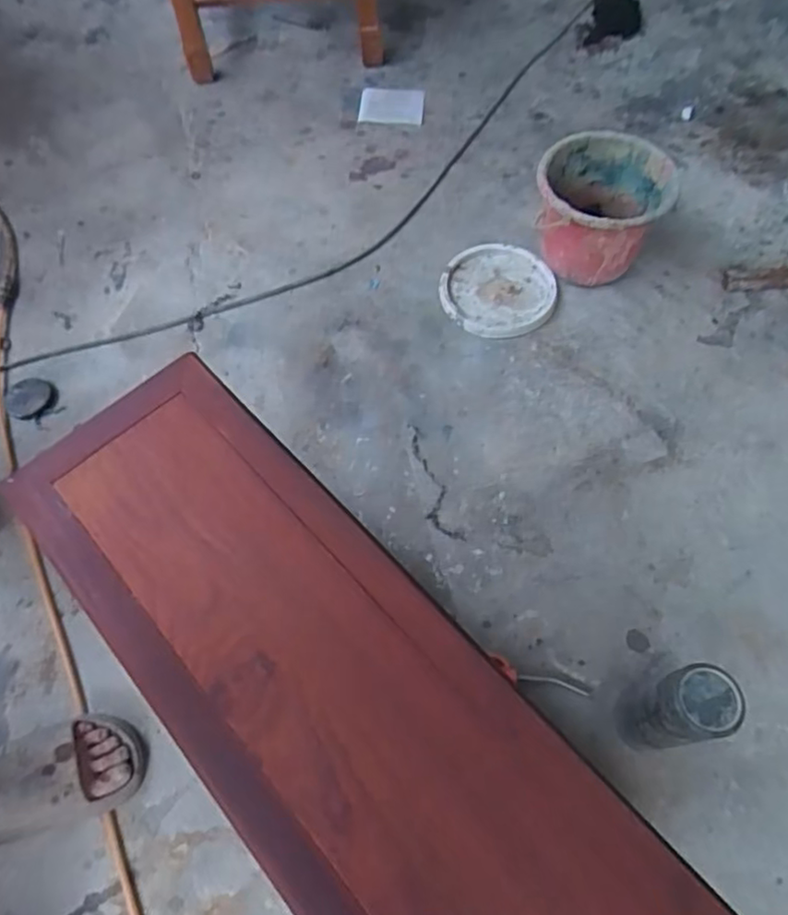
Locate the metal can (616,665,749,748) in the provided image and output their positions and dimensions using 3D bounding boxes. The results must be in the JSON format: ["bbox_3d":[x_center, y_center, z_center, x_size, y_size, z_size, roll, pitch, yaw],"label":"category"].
[{"bbox_3d":[0.304,0.281,0.698,0.072,0.208,0.066,-1,63,2],"label":"metal can"}]

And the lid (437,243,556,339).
[{"bbox_3d":[0.178,-0.298,1.108,0.189,0.019,0.195,-1,63,1],"label":"lid"}]

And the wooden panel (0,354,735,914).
[{"bbox_3d":[-0.050,0.183,0.501,0.216,0.022,0.685,-39,69,-17],"label":"wooden panel"}]

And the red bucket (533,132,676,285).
[{"bbox_3d":[0.340,-0.403,1.059,0.201,0.171,0.202,-1,63,2],"label":"red bucket"}]

